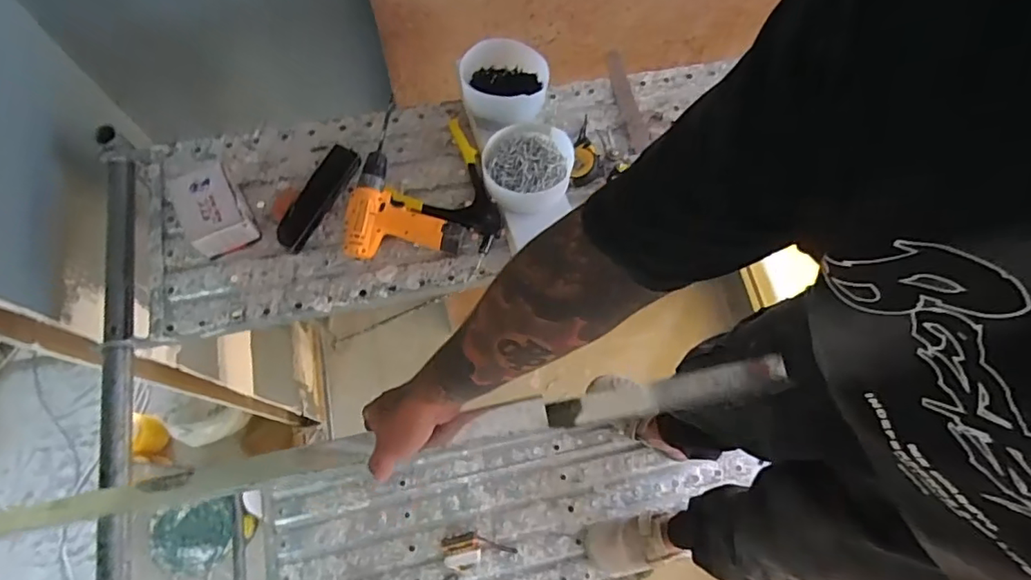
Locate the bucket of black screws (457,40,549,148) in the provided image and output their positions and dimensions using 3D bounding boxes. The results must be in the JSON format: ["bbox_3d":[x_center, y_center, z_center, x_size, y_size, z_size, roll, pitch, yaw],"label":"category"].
[{"bbox_3d":[-0.020,-0.370,1.026,0.154,0.125,0.144,1,71,-2],"label":"bucket of black screws"}]

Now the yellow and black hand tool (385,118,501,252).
[{"bbox_3d":[-0.090,-0.199,1.003,0.207,0.038,0.218,29,72,7],"label":"yellow and black hand tool"}]

